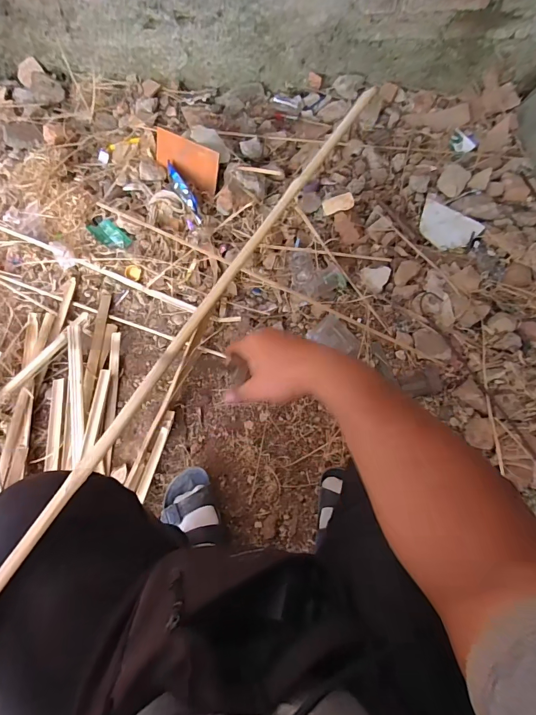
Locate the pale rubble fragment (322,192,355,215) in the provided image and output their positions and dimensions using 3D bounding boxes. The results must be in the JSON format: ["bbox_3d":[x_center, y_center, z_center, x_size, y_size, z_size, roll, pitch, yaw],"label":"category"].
[{"bbox_3d":[0.174,-0.384,0.917,0.075,0.024,0.039,-10,71,21],"label":"pale rubble fragment"}]

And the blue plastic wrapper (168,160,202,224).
[{"bbox_3d":[-0.216,-0.429,0.934,0.026,0.041,0.196,-28,69,-9],"label":"blue plastic wrapper"}]

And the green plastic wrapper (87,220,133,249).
[{"bbox_3d":[-0.402,-0.312,0.940,0.111,0.014,0.059,34,75,10],"label":"green plastic wrapper"}]

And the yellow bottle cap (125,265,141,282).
[{"bbox_3d":[-0.337,-0.211,0.921,0.039,0.013,0.036,0,72,0],"label":"yellow bottle cap"}]

